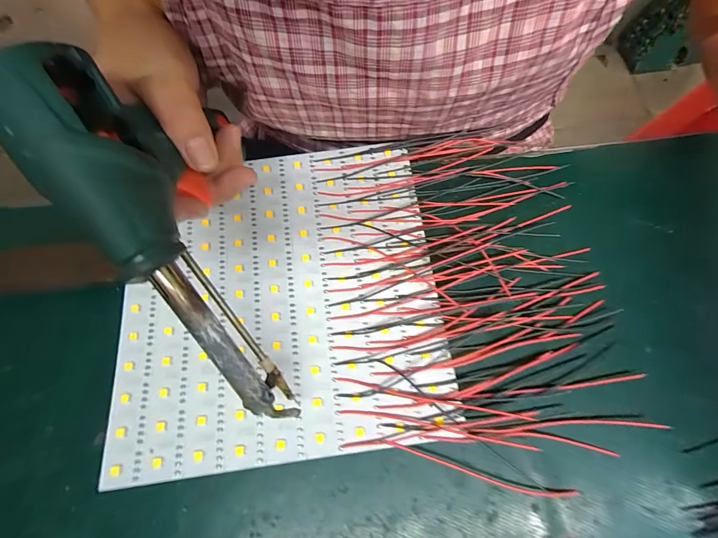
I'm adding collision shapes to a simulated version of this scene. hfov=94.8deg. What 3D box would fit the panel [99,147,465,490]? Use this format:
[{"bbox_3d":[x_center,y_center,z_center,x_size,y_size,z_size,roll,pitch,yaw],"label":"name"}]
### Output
[{"bbox_3d":[-0.055,0.014,0.226,0.208,0.006,0.207,-7,71,-2],"label":"panel"}]

